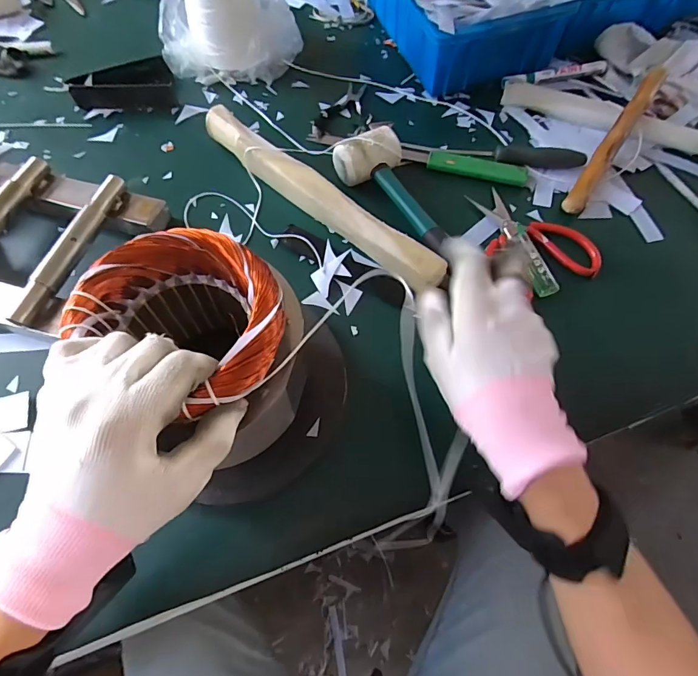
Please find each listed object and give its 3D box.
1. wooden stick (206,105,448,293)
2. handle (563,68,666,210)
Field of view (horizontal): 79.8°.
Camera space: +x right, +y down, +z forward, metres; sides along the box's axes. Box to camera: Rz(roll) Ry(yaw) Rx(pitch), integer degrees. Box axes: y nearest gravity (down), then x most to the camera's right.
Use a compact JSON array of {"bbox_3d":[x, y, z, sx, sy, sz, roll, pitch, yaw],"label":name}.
[{"bbox_3d":[-0.038,-0.151,0.458,0.334,0.044,0.037,40,69,16],"label":"wooden stick"},{"bbox_3d":[0.318,-0.237,0.497,0.021,0.016,0.234,34,80,13],"label":"handle"}]

